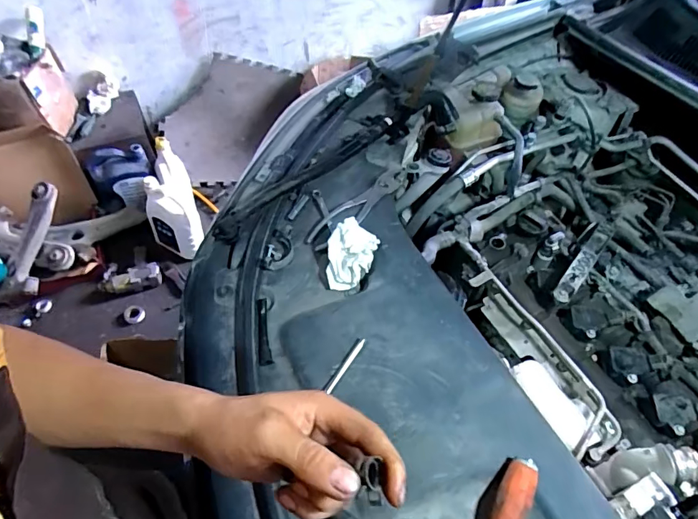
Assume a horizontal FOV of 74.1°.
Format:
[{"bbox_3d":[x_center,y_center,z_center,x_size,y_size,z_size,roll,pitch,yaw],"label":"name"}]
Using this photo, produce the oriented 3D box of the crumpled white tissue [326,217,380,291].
[{"bbox_3d":[-0.001,-0.005,0.642,0.064,0.061,0.087,22,53,12],"label":"crumpled white tissue"}]

